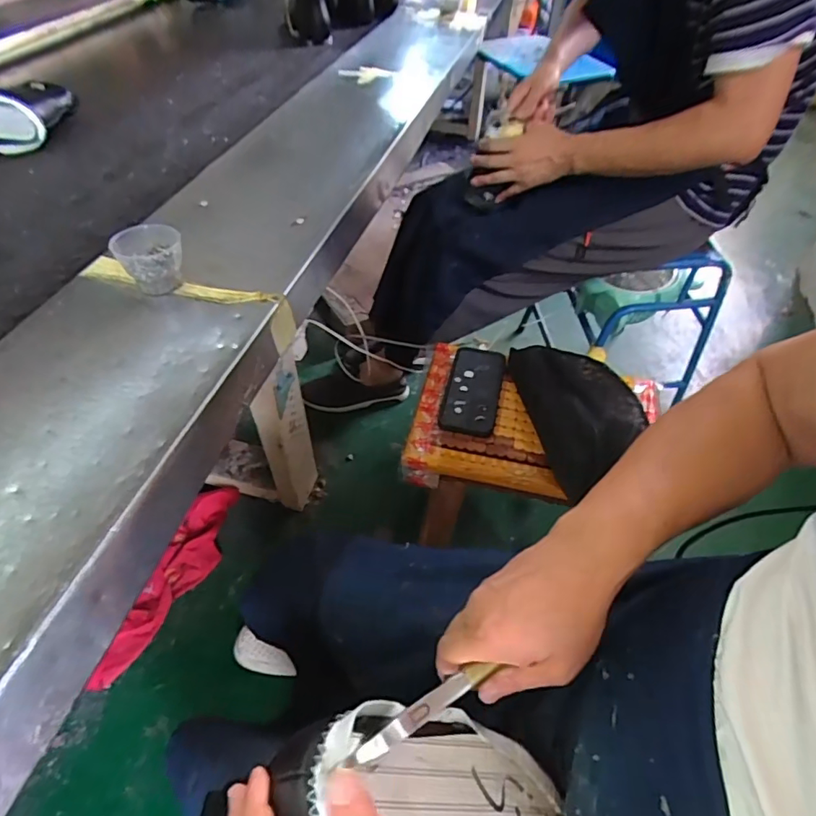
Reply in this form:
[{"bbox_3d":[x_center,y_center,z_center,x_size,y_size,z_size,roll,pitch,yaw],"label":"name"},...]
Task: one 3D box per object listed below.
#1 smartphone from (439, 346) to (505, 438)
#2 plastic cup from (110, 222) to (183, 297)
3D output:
[{"bbox_3d":[0.099,-0.029,0.780,0.079,0.013,0.173,11,51,8],"label":"smartphone"},{"bbox_3d":[-0.261,-0.148,0.528,0.066,0.053,0.053,-23,54,-20],"label":"plastic cup"}]

